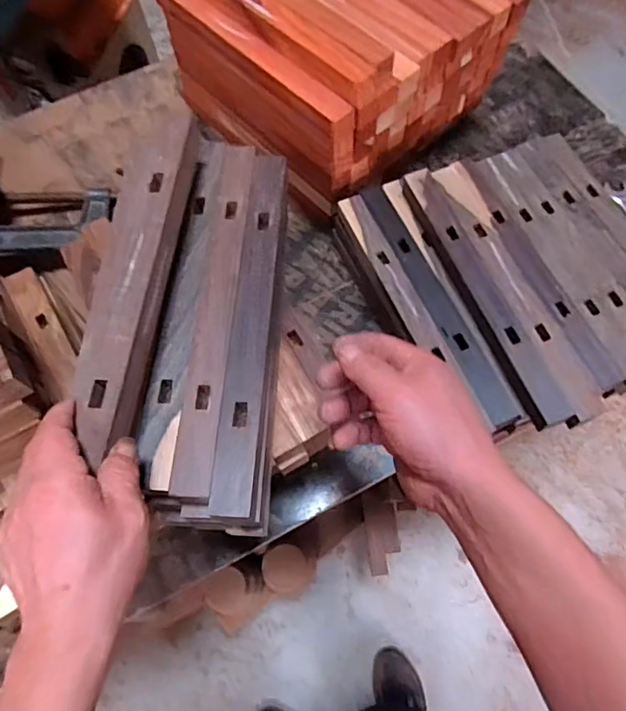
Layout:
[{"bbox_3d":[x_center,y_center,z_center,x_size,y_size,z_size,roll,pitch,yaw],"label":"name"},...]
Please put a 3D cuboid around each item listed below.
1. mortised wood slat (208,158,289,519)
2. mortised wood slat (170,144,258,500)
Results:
[{"bbox_3d":[-0.049,-0.035,0.453,0.032,0.012,0.320,2,69,3],"label":"mortised wood slat"},{"bbox_3d":[-0.079,-0.047,0.459,0.031,0.015,0.320,3,70,3],"label":"mortised wood slat"}]

